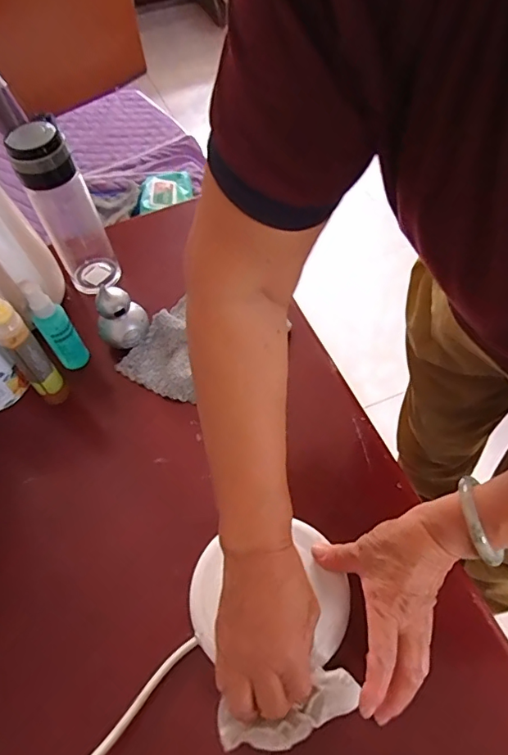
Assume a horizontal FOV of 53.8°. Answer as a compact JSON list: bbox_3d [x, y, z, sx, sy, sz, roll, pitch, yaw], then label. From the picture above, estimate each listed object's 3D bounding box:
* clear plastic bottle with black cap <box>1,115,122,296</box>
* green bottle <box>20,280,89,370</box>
[{"bbox_3d":[-0.231,-0.200,0.633,0.064,0.224,0.061,-23,57,-10],"label":"clear plastic bottle with black cap"},{"bbox_3d":[-0.230,-0.058,0.583,0.034,0.116,0.042,-32,59,-15],"label":"green bottle"}]

